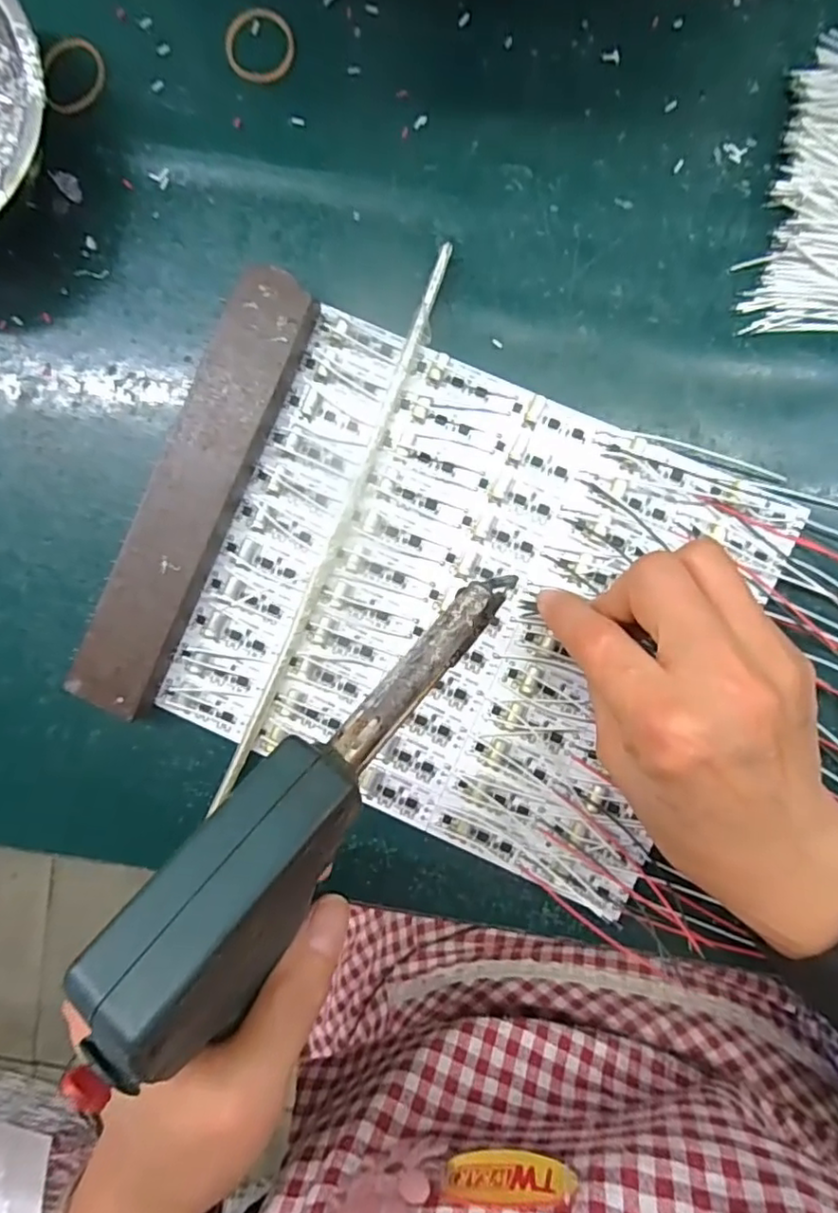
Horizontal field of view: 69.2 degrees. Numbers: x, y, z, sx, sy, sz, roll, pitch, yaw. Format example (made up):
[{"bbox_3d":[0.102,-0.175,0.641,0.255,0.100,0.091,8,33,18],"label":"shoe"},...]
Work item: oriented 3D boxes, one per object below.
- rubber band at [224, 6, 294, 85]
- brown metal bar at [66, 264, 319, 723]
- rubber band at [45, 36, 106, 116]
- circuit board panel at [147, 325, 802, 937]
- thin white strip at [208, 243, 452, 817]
[{"bbox_3d":[-0.070,-0.246,0.265,0.030,0.004,0.030,0,92,3],"label":"rubber band"},{"bbox_3d":[-0.098,-0.048,0.266,0.036,0.018,0.197,24,93,2],"label":"brown metal bar"},{"bbox_3d":[-0.153,-0.237,0.270,0.025,0.004,0.031,6,92,3],"label":"rubber band"},{"bbox_3d":[0.021,0.001,0.268,0.221,0.008,0.194,23,93,2],"label":"circuit board panel"},{"bbox_3d":[-0.039,-0.029,0.268,0.009,0.009,0.261,23,93,2],"label":"thin white strip"}]

